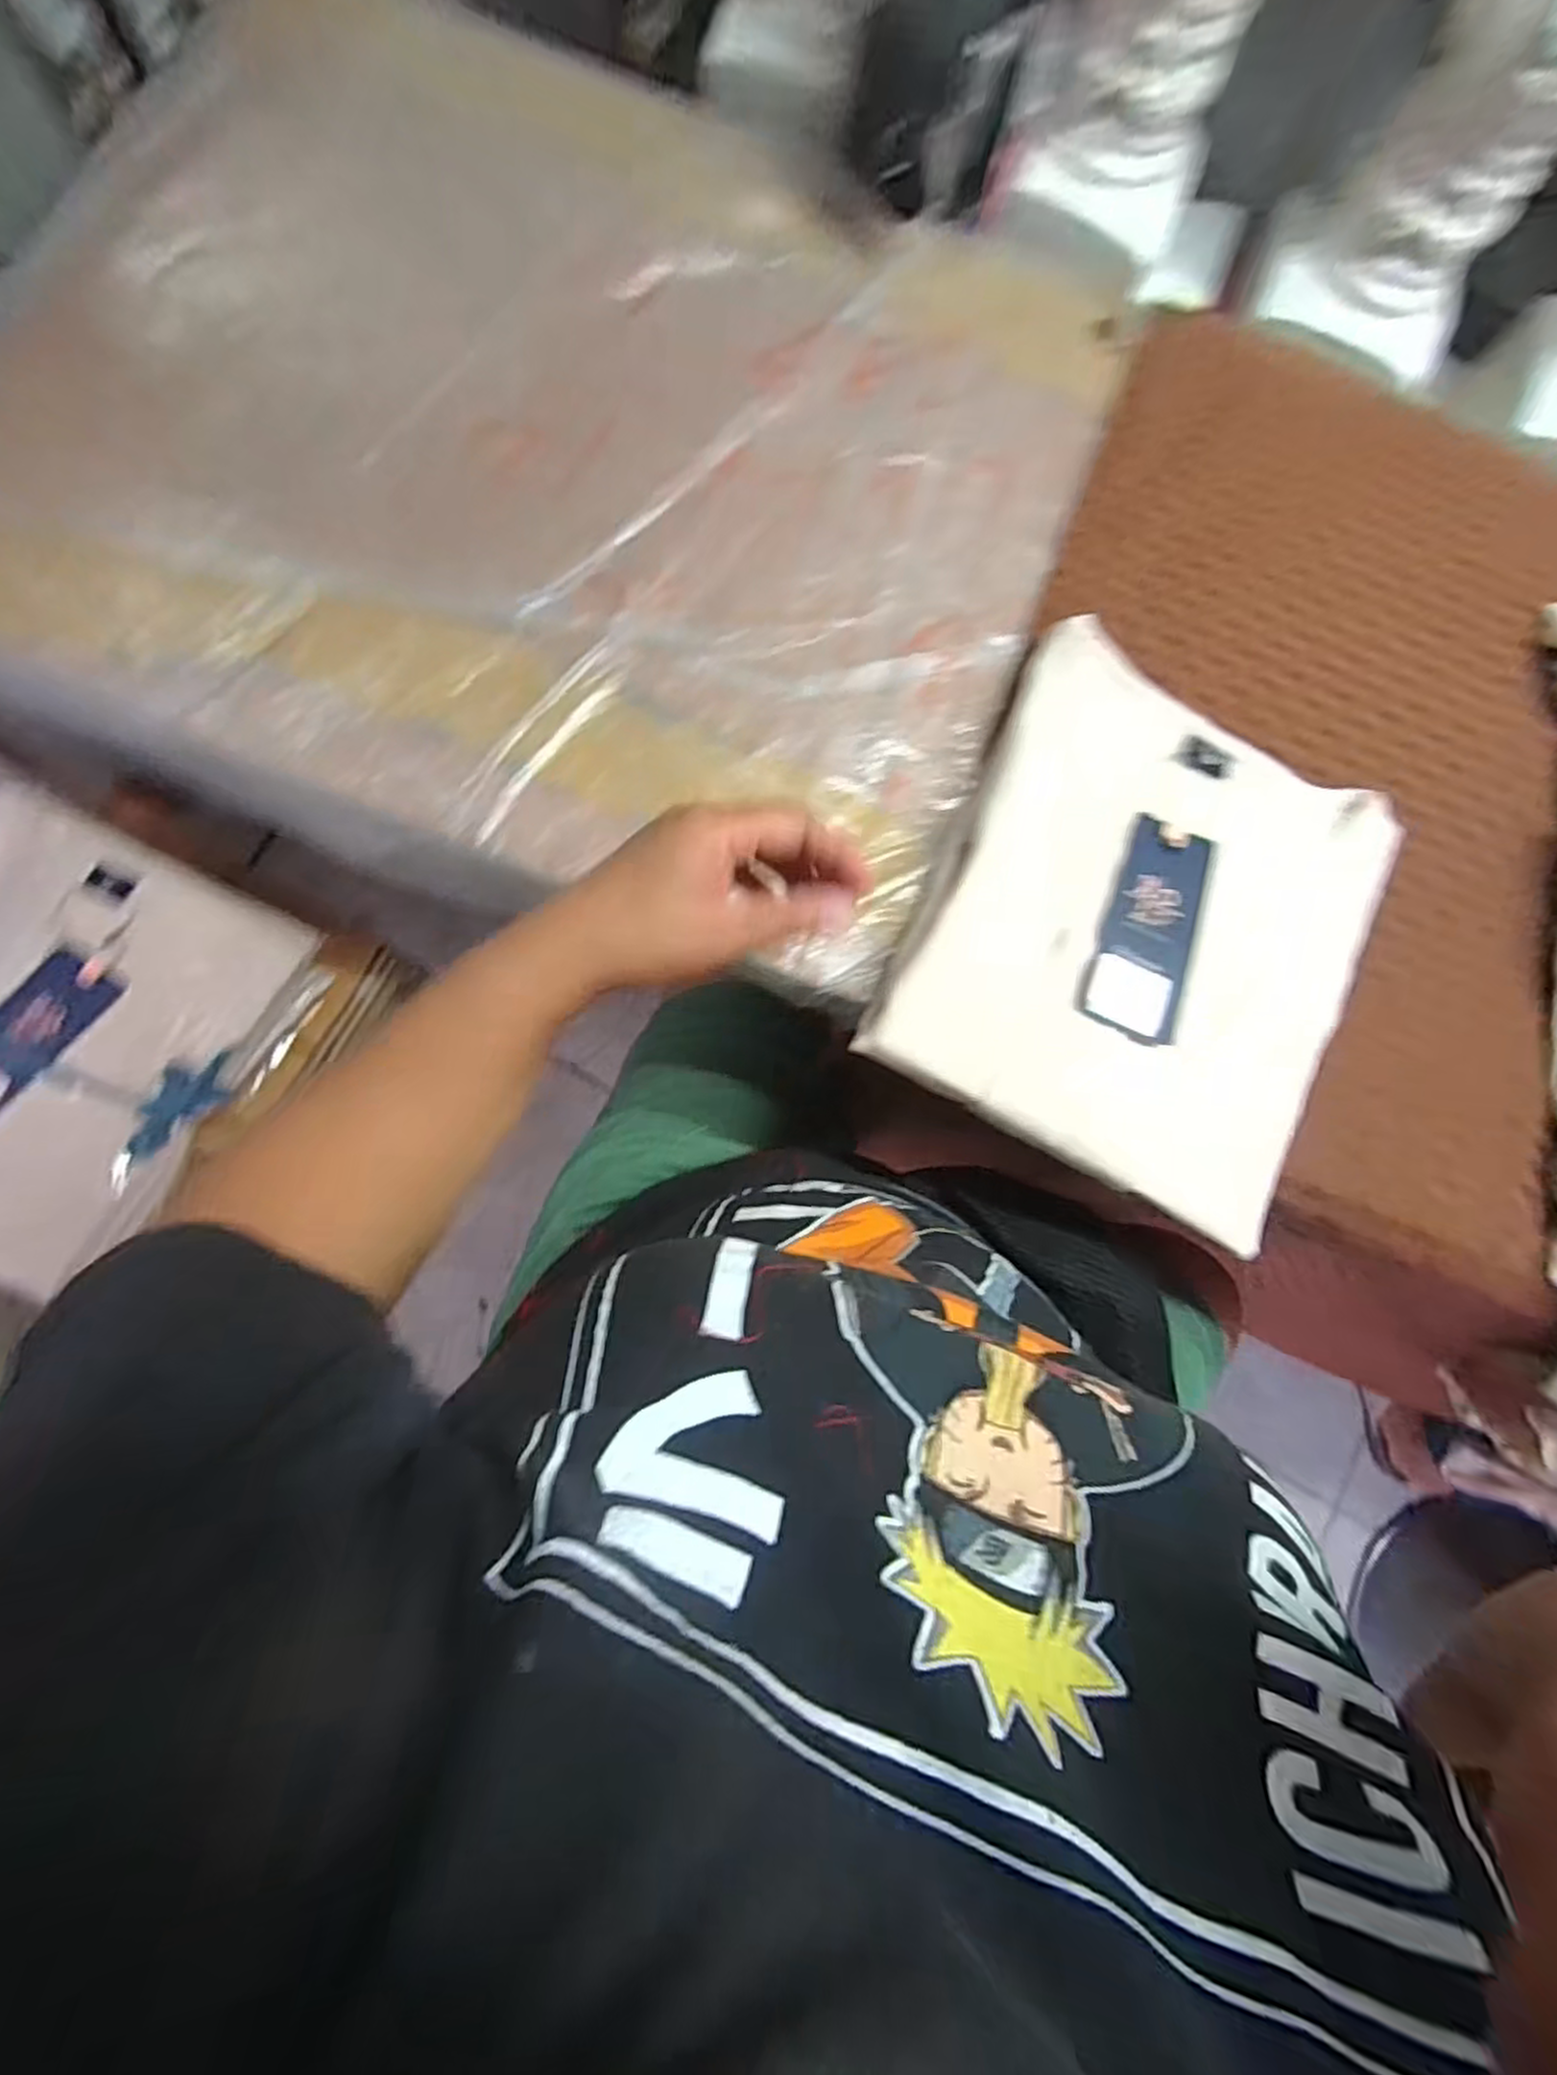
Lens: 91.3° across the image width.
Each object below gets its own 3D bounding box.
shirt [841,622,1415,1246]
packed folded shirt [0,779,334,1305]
[{"bbox_3d":[0.190,-0.057,0.393,0.218,0.046,0.258,27,80,0],"label":"shirt"},{"bbox_3d":[-0.461,0.003,0.485,0.216,0.054,0.270,26,79,-2],"label":"packed folded shirt"}]

